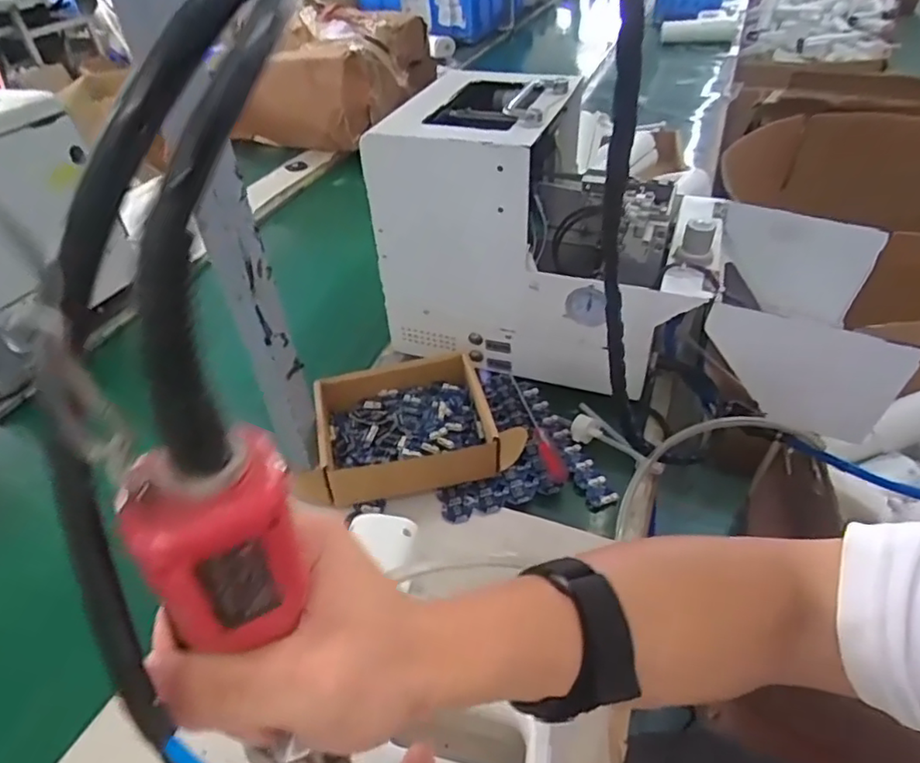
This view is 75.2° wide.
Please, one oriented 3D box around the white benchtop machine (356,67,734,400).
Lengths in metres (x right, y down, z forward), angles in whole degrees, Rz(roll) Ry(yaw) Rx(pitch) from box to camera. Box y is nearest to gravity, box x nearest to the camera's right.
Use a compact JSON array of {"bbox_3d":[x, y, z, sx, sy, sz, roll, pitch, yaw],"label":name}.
[{"bbox_3d":[0.097,-0.166,0.639,0.325,0.239,0.217,17,45,23],"label":"white benchtop machine"}]

